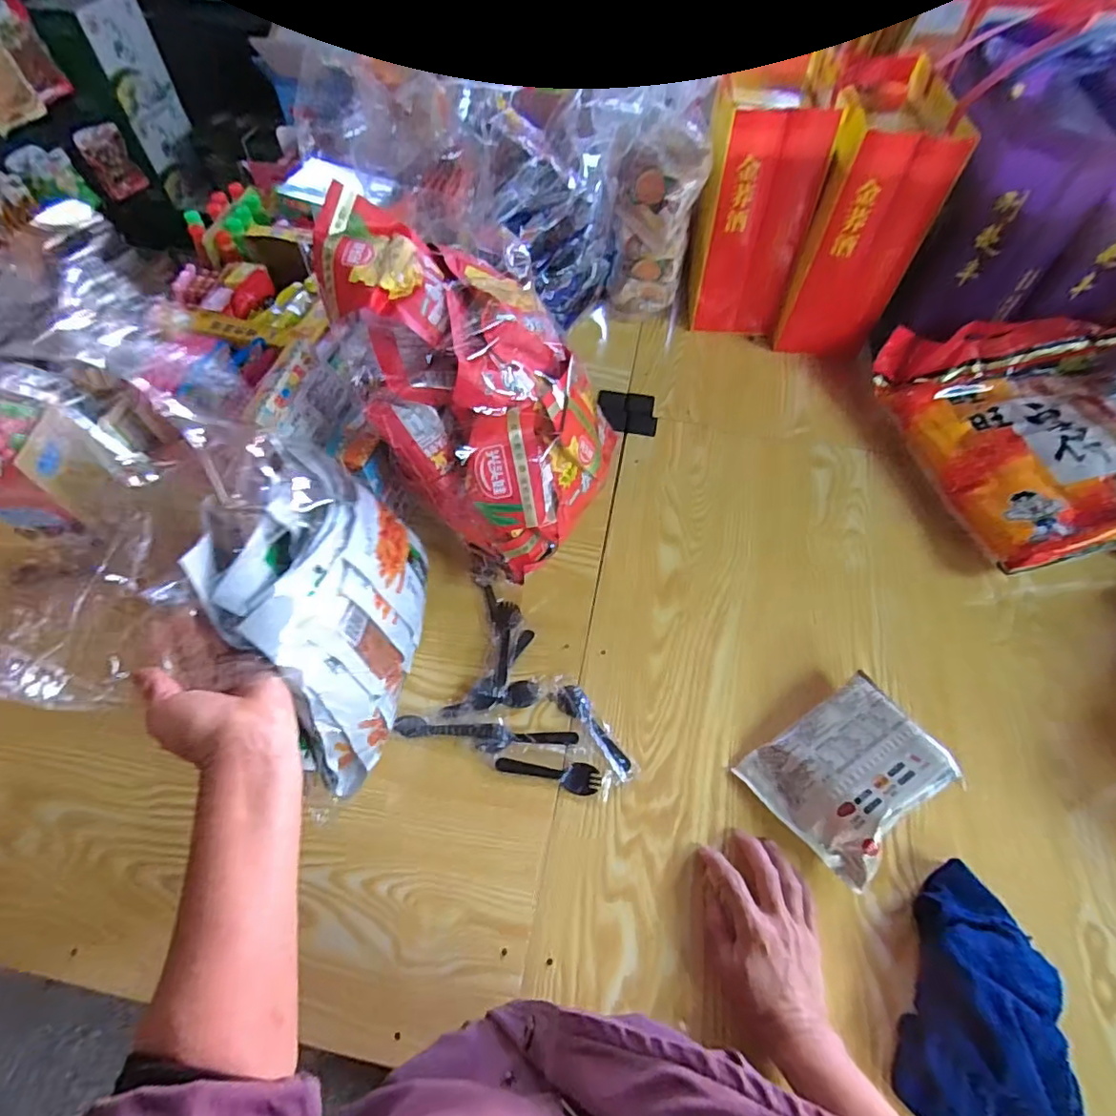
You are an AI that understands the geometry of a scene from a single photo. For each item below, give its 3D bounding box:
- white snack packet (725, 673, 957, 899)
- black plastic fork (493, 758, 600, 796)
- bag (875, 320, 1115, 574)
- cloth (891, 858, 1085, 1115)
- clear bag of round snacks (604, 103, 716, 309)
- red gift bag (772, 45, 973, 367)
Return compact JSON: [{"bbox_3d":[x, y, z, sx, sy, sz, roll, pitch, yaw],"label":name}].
[{"bbox_3d":[0.300,0.215,0.586,0.180,0.070,0.141,-29,63,-19],"label":"white snack packet"},{"bbox_3d":[-0.010,0.224,0.608,0.108,0.006,0.030,11,57,5],"label":"black plastic fork"},{"bbox_3d":[0.684,-0.187,0.800,0.342,0.093,0.387,-8,58,-7],"label":"bag"},{"bbox_3d":[0.372,0.378,0.493,0.129,0.060,0.197,20,59,11],"label":"cloth"},{"bbox_3d":[0.141,-0.508,0.884,0.129,0.268,0.088,0,57,0],"label":"clear bag of round snacks"},{"bbox_3d":[0.475,-0.544,0.930,0.163,0.324,0.281,15,58,8],"label":"red gift bag"}]

